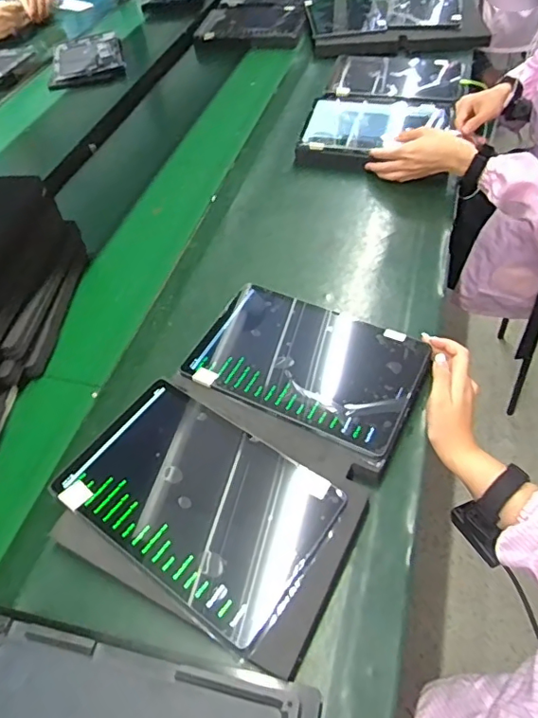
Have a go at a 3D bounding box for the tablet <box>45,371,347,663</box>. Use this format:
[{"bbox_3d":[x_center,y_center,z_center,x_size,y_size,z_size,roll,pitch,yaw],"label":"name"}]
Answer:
[{"bbox_3d":[-0.071,0.130,0.512,0.252,0.013,0.165,30,60,23],"label":"tablet"}]

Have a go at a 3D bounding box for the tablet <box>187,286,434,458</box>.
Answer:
[{"bbox_3d":[0.047,-0.002,0.621,0.251,0.011,0.168,24,57,19],"label":"tablet"}]

